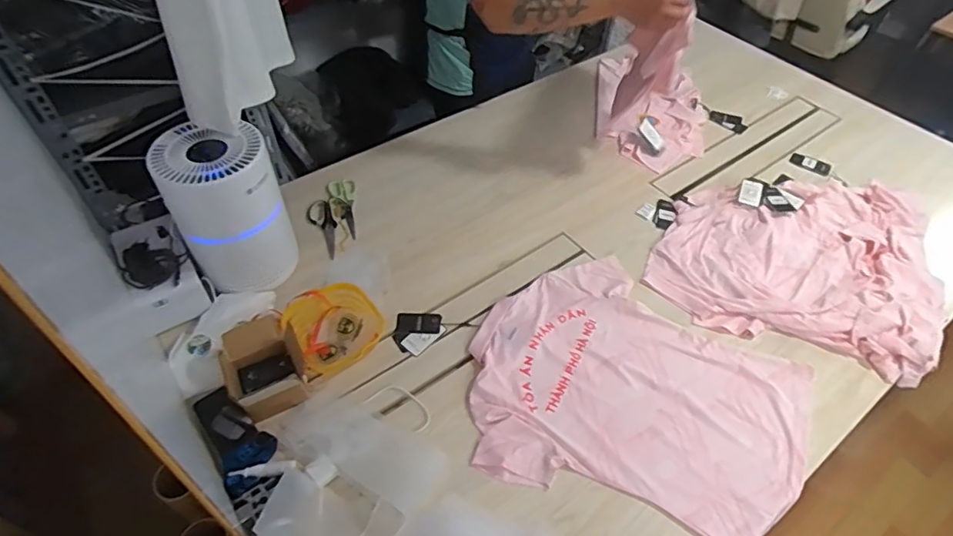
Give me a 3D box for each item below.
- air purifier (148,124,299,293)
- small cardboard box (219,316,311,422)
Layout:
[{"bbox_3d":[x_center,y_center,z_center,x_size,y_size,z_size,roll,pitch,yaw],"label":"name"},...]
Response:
[{"bbox_3d":[-0.459,-0.098,1.032,0.184,0.308,0.153,-26,56,-21],"label":"air purifier"},{"bbox_3d":[-0.374,0.172,0.957,0.130,0.097,0.167,-23,55,-19],"label":"small cardboard box"}]

